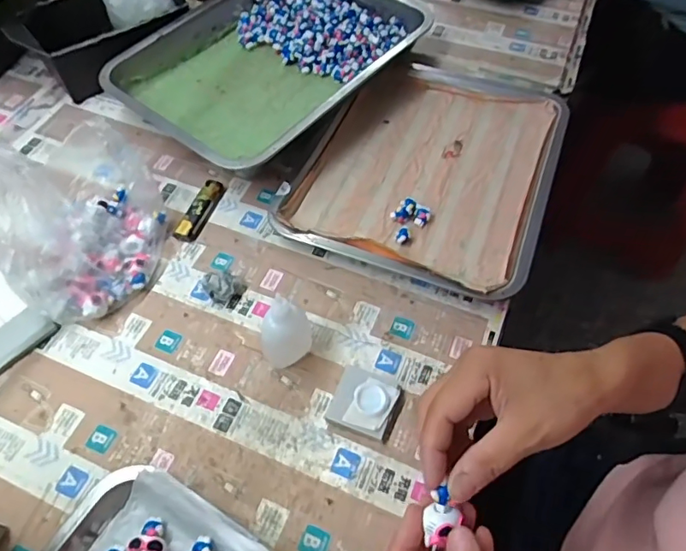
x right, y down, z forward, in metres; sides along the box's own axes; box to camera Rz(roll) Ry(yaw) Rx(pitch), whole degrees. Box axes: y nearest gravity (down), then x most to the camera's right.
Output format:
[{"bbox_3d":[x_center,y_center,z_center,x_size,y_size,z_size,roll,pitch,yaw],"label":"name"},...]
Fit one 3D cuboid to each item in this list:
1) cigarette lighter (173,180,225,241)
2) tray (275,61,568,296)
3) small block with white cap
[{"bbox_3d":[-0.155,-0.071,0.557,0.019,0.015,0.080,15,58,9],"label":"cigarette lighter"},{"bbox_3d":[0.099,-0.121,0.581,0.258,0.042,0.302,20,59,12],"label":"tray"},{"bbox_3d":[0.020,0.105,0.434,0.054,0.015,0.052,19,58,11],"label":"small block with white cap"}]

